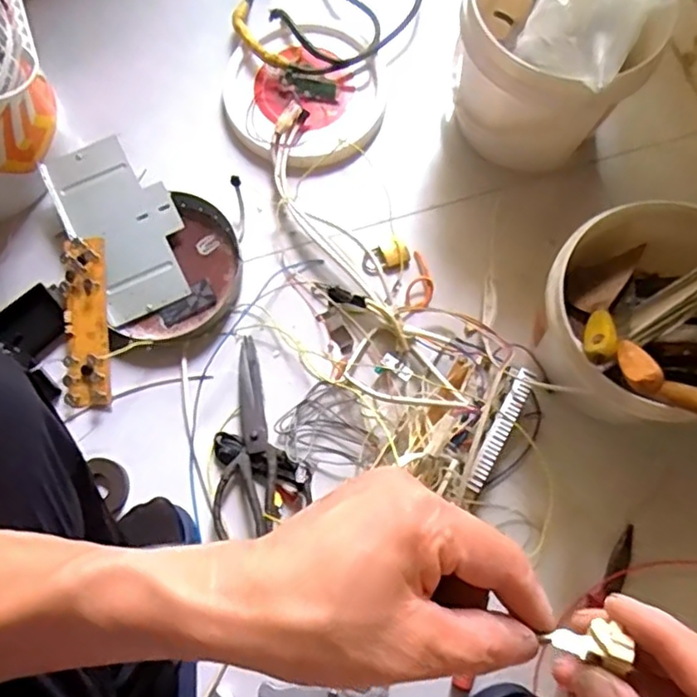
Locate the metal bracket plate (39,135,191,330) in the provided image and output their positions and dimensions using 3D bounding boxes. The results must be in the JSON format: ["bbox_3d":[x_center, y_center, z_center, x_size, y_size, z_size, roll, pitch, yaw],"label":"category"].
[{"bbox_3d":[-0.290,-0.158,0.830,0.133,0.038,0.235,-26,76,-6],"label":"metal bracket plate"}]

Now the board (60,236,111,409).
[{"bbox_3d":[-0.326,-0.032,0.792,0.054,0.022,0.206,-2,89,0],"label":"board"}]

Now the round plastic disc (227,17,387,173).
[{"bbox_3d":[-0.062,-0.352,0.878,0.212,0.032,0.219,1,76,-2],"label":"round plastic disc"}]

